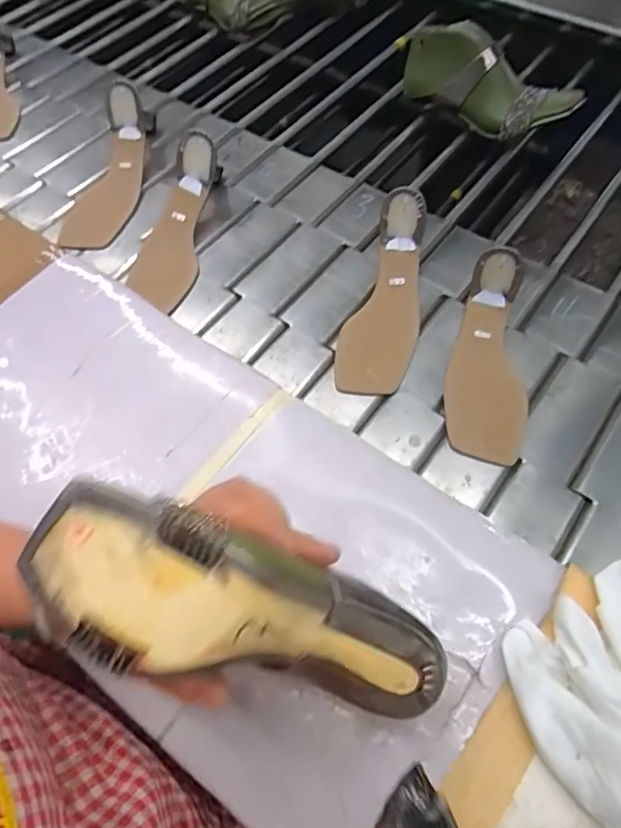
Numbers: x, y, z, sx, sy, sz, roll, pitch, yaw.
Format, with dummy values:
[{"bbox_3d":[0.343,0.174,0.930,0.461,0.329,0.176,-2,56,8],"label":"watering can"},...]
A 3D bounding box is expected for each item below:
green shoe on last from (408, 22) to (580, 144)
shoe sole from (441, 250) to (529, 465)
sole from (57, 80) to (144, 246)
[{"bbox_3d":[0.215,-0.411,0.655,0.223,0.094,0.062,33,67,17],"label":"green shoe on last"},{"bbox_3d":[0.168,-0.057,0.489,0.075,0.053,0.207,7,74,5],"label":"shoe sole"},{"bbox_3d":[-0.241,-0.297,0.617,0.079,0.080,0.215,15,63,9],"label":"sole"}]

